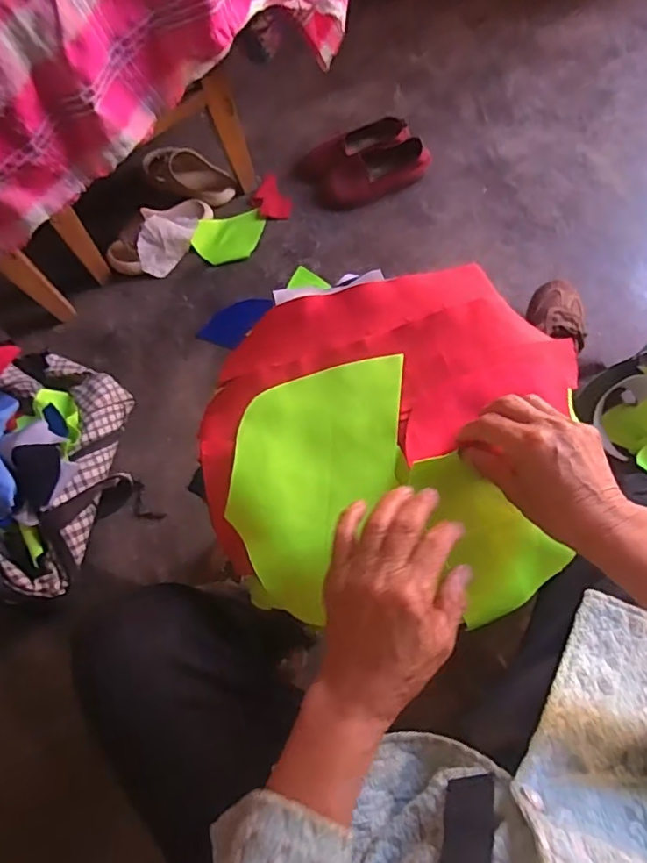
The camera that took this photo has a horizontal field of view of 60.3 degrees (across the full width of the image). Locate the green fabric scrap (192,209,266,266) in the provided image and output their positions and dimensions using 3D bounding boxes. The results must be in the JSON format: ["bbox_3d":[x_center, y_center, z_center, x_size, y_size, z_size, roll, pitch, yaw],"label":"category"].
[{"bbox_3d":[-0.190,-0.393,1.131,0.141,0.013,0.106,-10,69,-1],"label":"green fabric scrap"}]

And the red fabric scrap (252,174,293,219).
[{"bbox_3d":[-0.107,-0.477,1.148,0.065,0.022,0.106,-31,71,-8],"label":"red fabric scrap"}]

